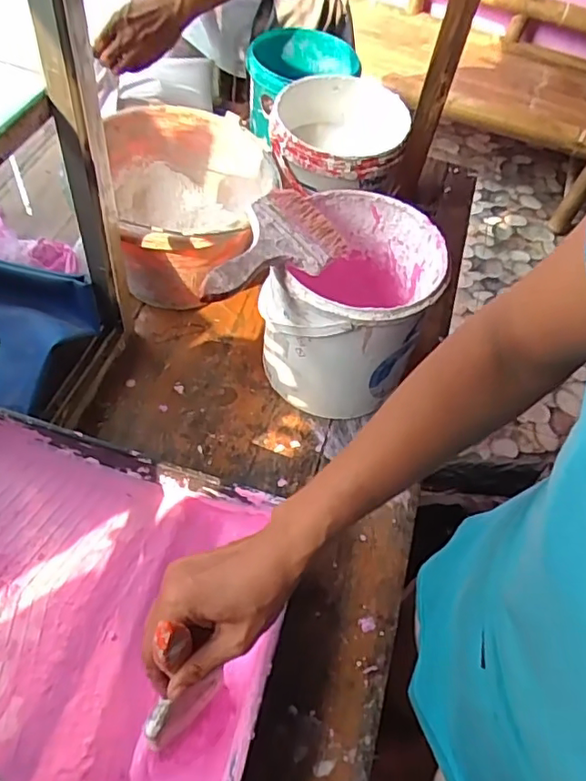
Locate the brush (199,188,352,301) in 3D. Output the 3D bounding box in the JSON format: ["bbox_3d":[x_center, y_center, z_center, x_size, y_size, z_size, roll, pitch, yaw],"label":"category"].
[{"bbox_3d":[-0.021,-0.131,0.534,0.089,0.018,0.200,44,47,-2],"label":"brush"}]

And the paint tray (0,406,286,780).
[{"bbox_3d":[-0.190,0.183,0.483,0.348,0.101,0.269,14,57,4],"label":"paint tray"}]

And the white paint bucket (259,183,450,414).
[{"bbox_3d":[0.064,-0.092,0.650,0.167,0.186,0.187,27,59,12],"label":"white paint bucket"}]

